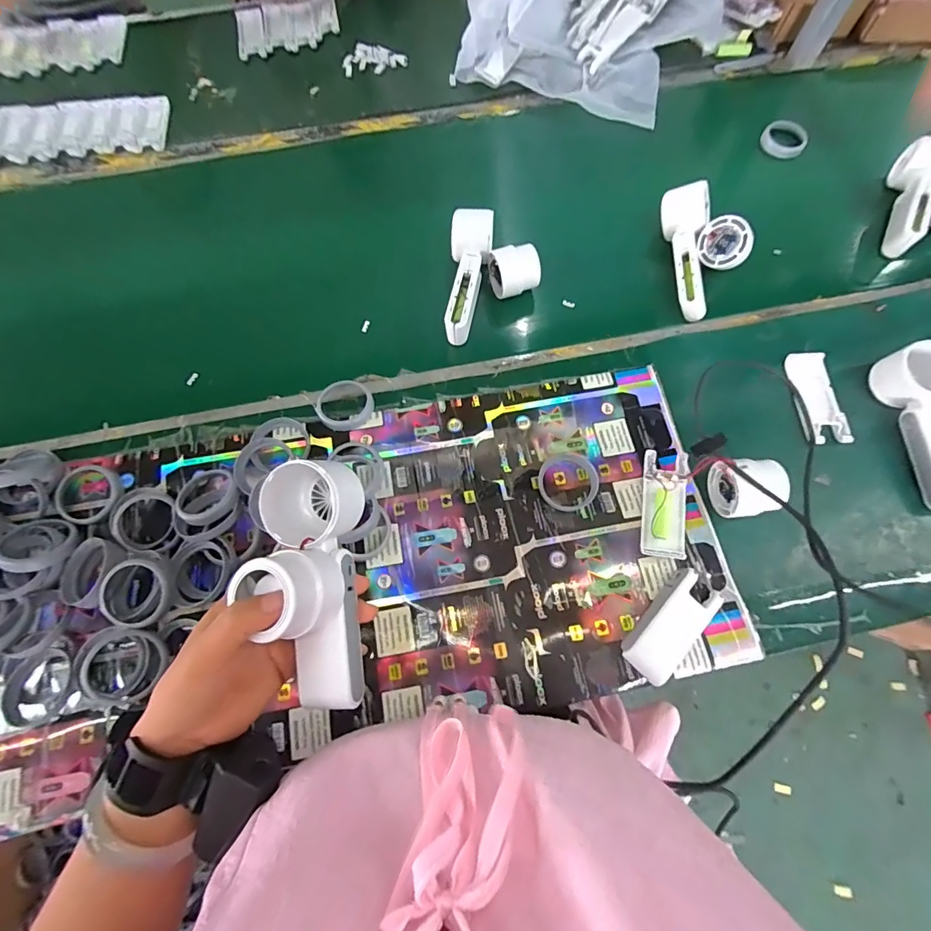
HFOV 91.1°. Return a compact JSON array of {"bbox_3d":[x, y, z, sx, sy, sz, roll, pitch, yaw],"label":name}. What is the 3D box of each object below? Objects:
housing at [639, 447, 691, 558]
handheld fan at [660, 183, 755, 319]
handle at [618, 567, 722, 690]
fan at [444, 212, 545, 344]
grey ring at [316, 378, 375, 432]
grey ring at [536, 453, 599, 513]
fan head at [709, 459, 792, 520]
[{"bbox_3d":[0.197,0.037,0.444,0.047,0.027,0.102,10,70,4],"label":"housing"},{"bbox_3d":[0.283,-0.254,0.535,0.080,0.051,0.148,-3,70,-1],"label":"handheld fan"},{"bbox_3d":[0.185,0.144,0.409,0.046,0.015,0.100,41,75,14],"label":"handle"},{"bbox_3d":[0.033,-0.216,0.526,0.103,0.045,0.149,3,70,1],"label":"fan"},{"bbox_3d":[-0.127,-0.066,0.487,0.059,0.008,0.062,0,70,0],"label":"grey ring"},{"bbox_3d":[0.104,0.015,0.463,0.059,0.009,0.062,0,70,0],"label":"grey ring"},{"bbox_3d":[0.268,0.023,0.436,0.049,0.048,0.053,-3,70,-1],"label":"fan head"}]

